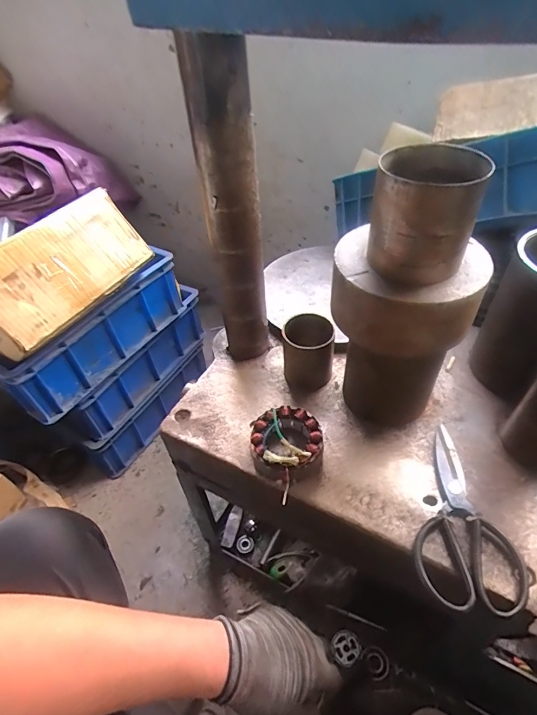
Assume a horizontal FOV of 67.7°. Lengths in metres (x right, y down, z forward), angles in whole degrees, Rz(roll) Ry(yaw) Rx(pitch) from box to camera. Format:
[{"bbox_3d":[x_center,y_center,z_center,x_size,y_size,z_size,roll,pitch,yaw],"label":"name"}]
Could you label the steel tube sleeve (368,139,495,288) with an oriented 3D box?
[{"bbox_3d":[0.140,-0.130,0.362,0.084,0.091,0.088,16,50,19],"label":"steel tube sleeve"}]

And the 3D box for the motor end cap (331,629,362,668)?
[{"bbox_3d":[0.139,0.516,0.713,0.050,0.007,0.050,-2,47,2],"label":"motor end cap"}]

